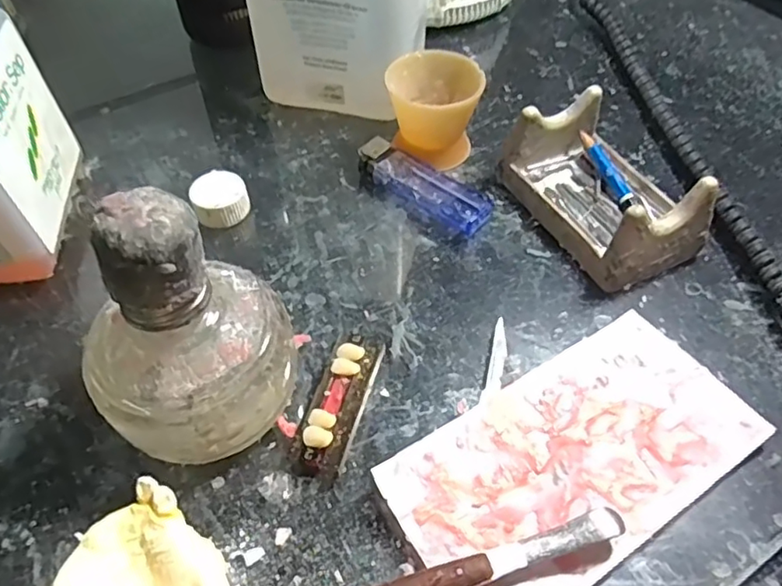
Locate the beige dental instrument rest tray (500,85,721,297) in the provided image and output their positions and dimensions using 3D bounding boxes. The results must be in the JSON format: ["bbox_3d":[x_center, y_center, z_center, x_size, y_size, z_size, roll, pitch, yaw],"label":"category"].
[{"bbox_3d":[0.108,-0.054,0.306,0.060,0.044,0.094,-21,56,-16],"label":"beige dental instrument rest tray"}]

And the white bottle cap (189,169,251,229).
[{"bbox_3d":[-0.089,-0.048,0.317,0.028,0.019,0.026,0,53,0],"label":"white bottle cap"}]

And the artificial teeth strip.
[{"bbox_3d":[-0.019,0.043,0.252,0.019,0.010,0.068,14,54,10],"label":"artificial teeth strip"}]

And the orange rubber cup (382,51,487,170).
[{"bbox_3d":[0.024,-0.101,0.341,0.049,0.045,0.048,0,53,0],"label":"orange rubber cup"}]

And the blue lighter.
[{"bbox_3d":[0.016,-0.057,0.327,0.079,0.014,0.024,32,59,21],"label":"blue lighter"}]

